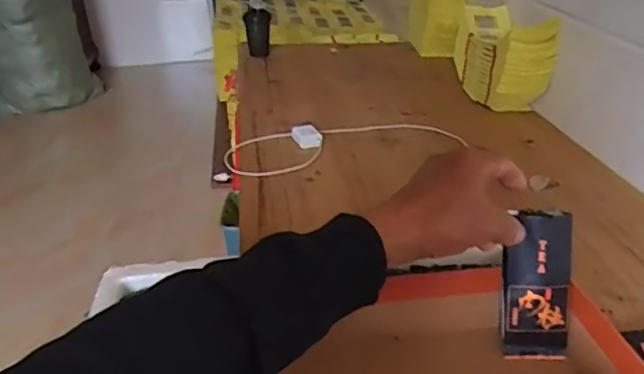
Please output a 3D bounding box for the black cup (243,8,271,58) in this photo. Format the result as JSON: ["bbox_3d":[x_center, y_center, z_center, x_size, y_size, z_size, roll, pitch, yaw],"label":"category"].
[{"bbox_3d":[-0.208,-0.506,1.869,0.077,0.146,0.089,-6,30,-8],"label":"black cup"}]

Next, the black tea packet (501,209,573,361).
[{"bbox_3d":[0.186,0.086,0.498,0.056,0.130,0.024,4,12,10],"label":"black tea packet"}]

